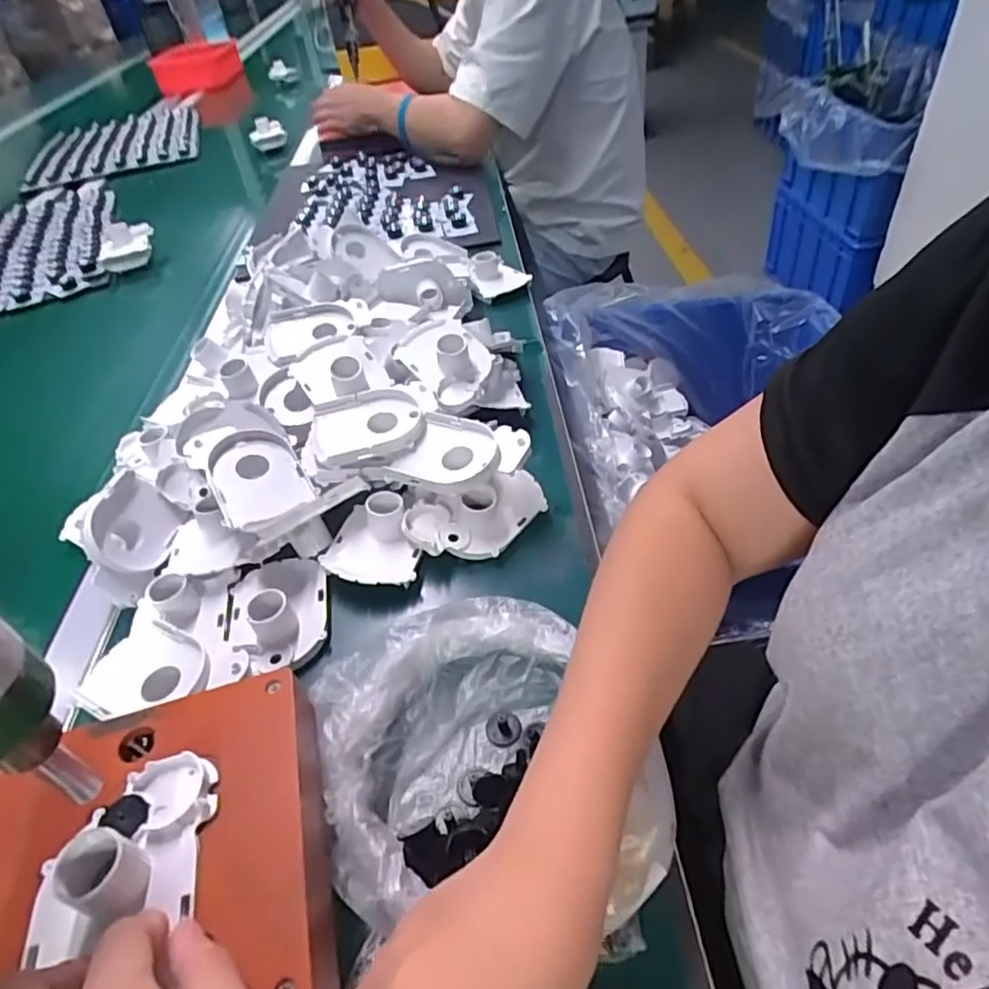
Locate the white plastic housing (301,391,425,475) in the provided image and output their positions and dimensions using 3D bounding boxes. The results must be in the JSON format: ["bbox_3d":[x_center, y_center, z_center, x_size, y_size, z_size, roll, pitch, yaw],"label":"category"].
[{"bbox_3d":[-0.104,-0.051,0.505,0.095,0.023,0.065,-17,44,-9],"label":"white plastic housing"}]

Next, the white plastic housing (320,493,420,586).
[{"bbox_3d":[-0.088,0.031,0.469,0.065,0.030,0.063,1,44,9],"label":"white plastic housing"}]

